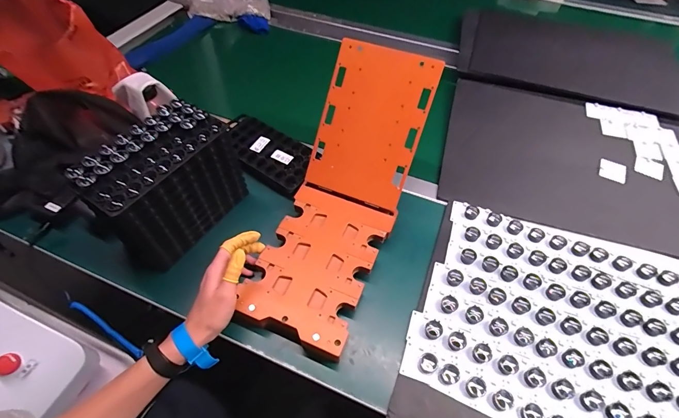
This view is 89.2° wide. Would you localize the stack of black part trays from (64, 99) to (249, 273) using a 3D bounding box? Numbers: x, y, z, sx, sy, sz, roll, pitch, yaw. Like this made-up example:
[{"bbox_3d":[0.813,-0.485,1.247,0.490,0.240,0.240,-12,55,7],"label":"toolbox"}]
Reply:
[{"bbox_3d":[-0.257,-0.033,0.525,0.090,0.171,0.207,27,59,20],"label":"stack of black part trays"}]

